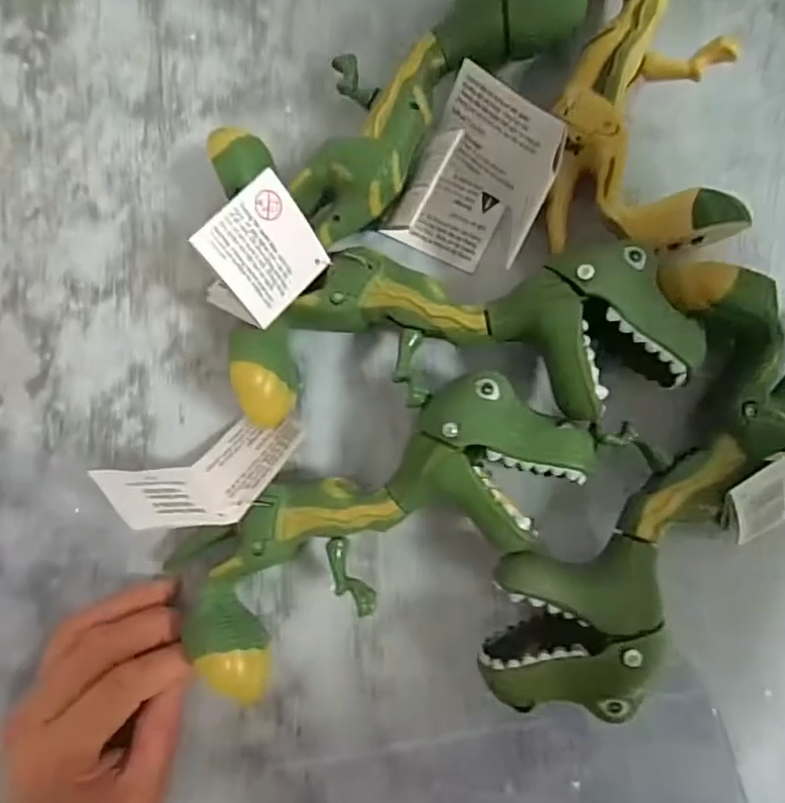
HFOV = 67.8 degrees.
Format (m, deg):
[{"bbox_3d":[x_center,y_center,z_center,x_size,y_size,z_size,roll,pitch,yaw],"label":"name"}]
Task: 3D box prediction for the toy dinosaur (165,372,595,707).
[{"bbox_3d":[-0.007,0.055,0.259,0.188,0.049,0.071,-33,82,14],"label":"toy dinosaur"}]

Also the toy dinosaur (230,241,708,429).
[{"bbox_3d":[0.027,-0.030,0.259,0.190,0.051,0.073,-2,87,9],"label":"toy dinosaur"}]

